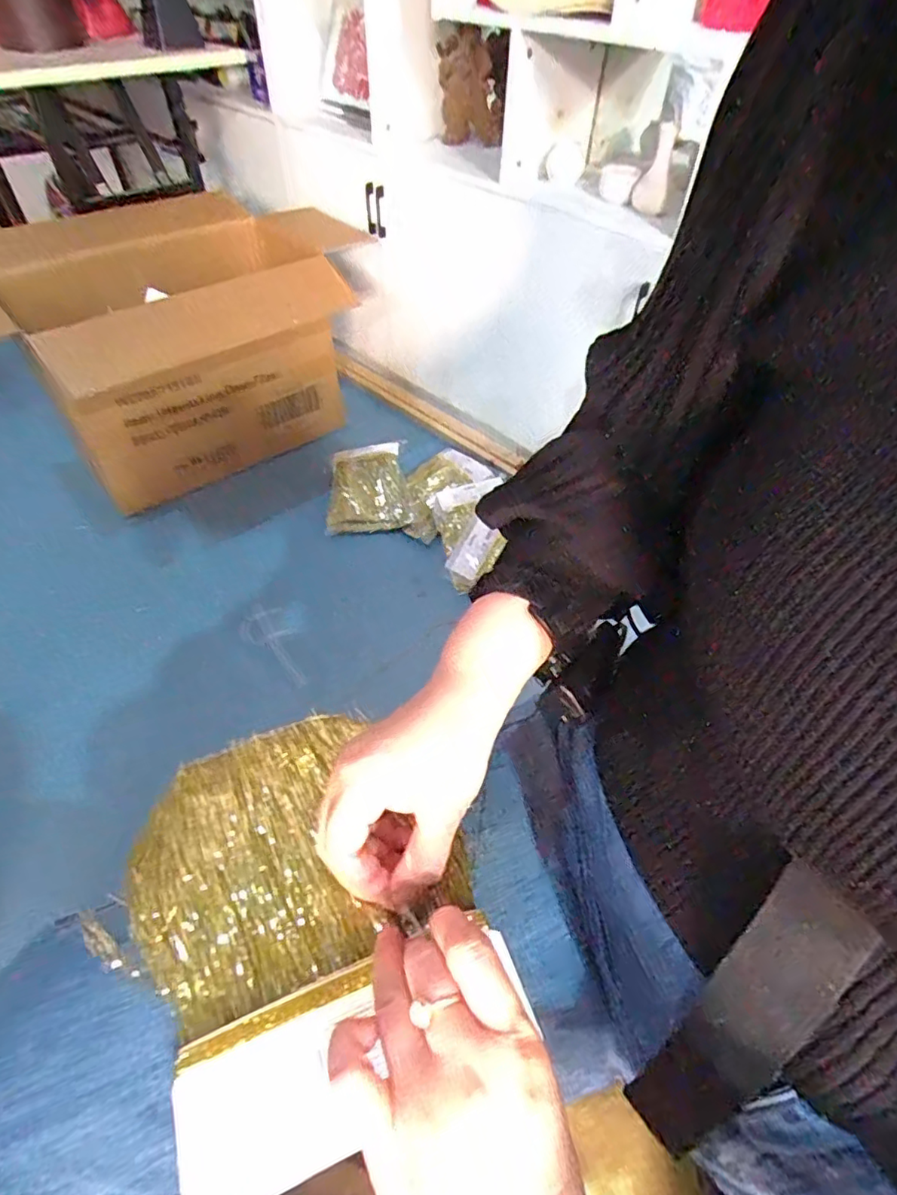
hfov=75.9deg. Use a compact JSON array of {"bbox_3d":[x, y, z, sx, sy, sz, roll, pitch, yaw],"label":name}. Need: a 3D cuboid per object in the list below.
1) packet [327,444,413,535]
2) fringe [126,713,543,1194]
[{"bbox_3d":[-0.200,-0.270,1.391,0.189,0.026,0.229,-7,67,-9],"label":"packet"},{"bbox_3d":[-0.084,0.159,0.319,0.166,0.038,0.215,-23,54,-21],"label":"fringe"}]

